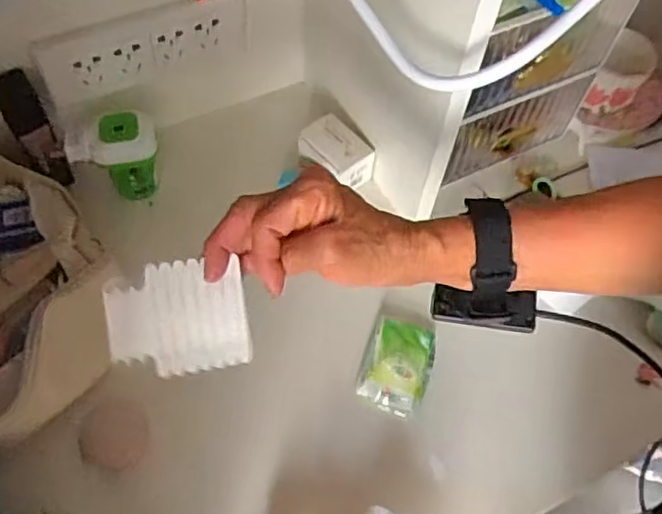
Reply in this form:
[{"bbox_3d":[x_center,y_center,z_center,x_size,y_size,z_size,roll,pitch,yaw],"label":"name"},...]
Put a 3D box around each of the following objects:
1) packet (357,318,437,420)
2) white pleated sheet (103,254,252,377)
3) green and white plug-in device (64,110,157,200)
[{"bbox_3d":[0.058,0.093,0.553,0.056,0.026,0.075,17,58,8],"label":"packet"},{"bbox_3d":[-0.090,0.036,0.384,0.080,0.004,0.066,-8,93,-18],"label":"white pleated sheet"},{"bbox_3d":[-0.202,-0.090,0.613,0.083,0.090,0.047,-11,59,-10],"label":"green and white plug-in device"}]

